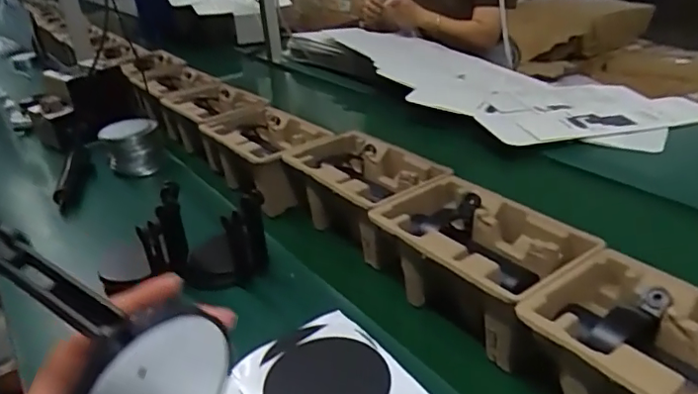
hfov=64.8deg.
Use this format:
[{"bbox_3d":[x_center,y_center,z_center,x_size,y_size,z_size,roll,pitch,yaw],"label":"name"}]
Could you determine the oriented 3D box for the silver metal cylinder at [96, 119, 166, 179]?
[{"bbox_3d":[-0.430,-0.103,1.098,0.109,0.096,0.116,-15,29,-17],"label":"silver metal cylinder"}]

